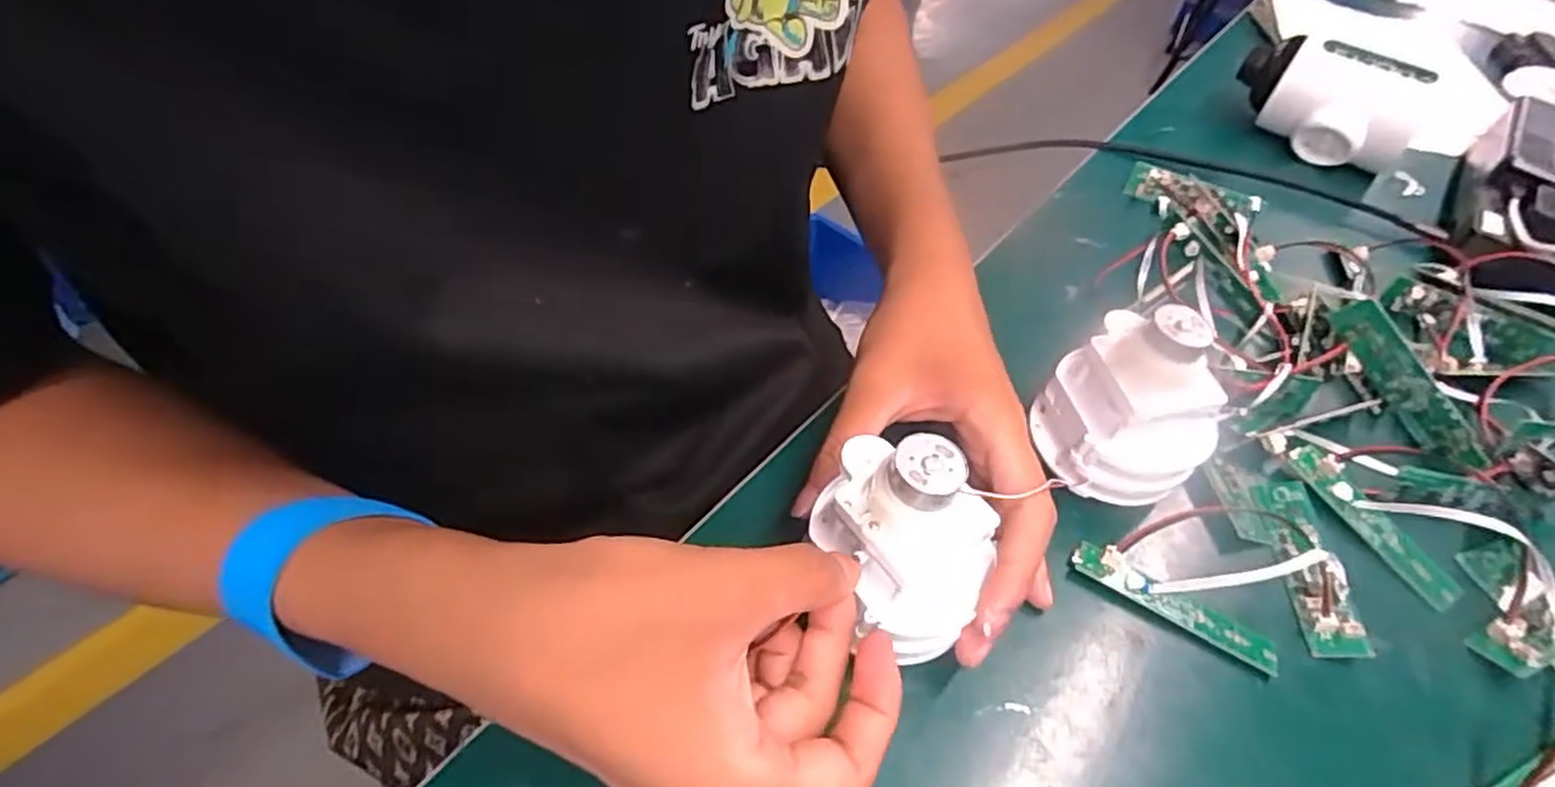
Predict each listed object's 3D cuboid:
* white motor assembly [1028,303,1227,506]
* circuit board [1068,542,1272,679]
[{"bbox_3d":[0.154,0.005,0.321,0.072,0.081,0.059,35,55,22],"label":"white motor assembly"},{"bbox_3d":[0.165,0.086,0.308,0.083,0.006,0.014,27,52,19],"label":"circuit board"}]

